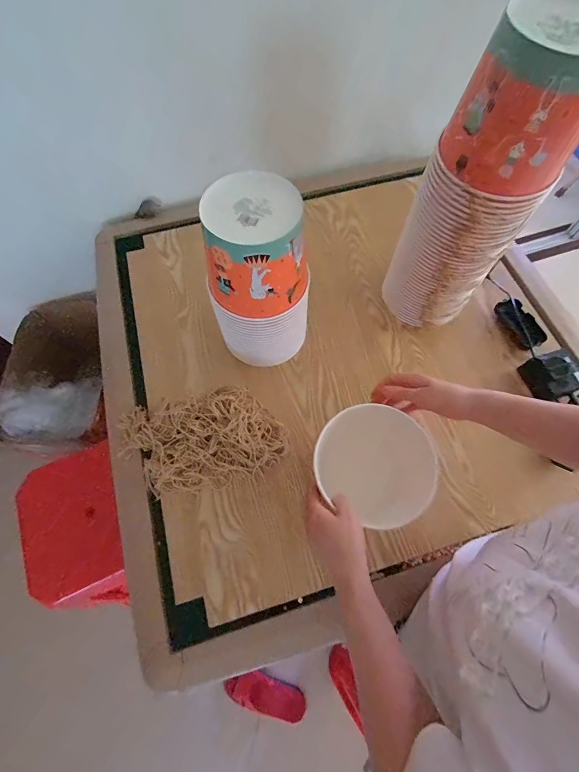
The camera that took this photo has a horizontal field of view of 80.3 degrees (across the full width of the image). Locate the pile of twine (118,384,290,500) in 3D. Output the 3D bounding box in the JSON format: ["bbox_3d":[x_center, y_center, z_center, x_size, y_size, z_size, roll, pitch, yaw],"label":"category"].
[{"bbox_3d":[-0.145,0.087,0.579,0.268,0.044,0.157,-11,67,-4],"label":"pile of twine"}]

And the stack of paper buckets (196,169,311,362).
[{"bbox_3d":[-0.046,-0.158,0.550,0.149,0.285,0.139,-10,67,-4],"label":"stack of paper buckets"}]

